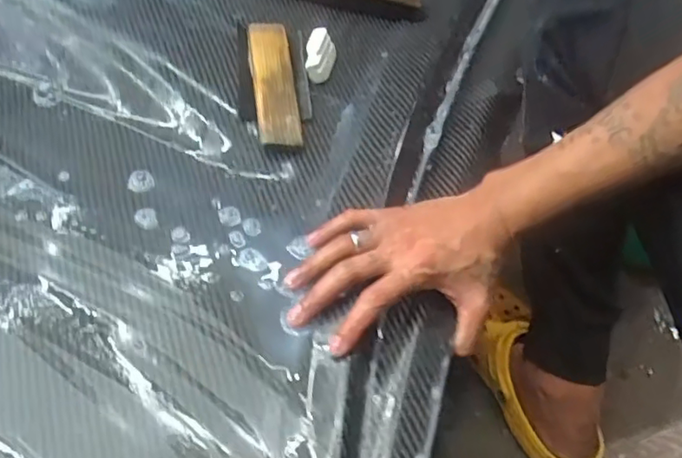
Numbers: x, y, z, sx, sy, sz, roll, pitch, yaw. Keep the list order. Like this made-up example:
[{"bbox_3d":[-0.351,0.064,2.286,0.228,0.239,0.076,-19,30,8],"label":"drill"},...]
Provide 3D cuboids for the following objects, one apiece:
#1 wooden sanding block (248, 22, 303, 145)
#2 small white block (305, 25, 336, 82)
[{"bbox_3d":[-0.061,-0.137,0.557,0.039,0.010,0.147,4,57,-23],"label":"wooden sanding block"},{"bbox_3d":[-0.019,-0.167,0.587,0.027,0.028,0.046,3,53,-3],"label":"small white block"}]

